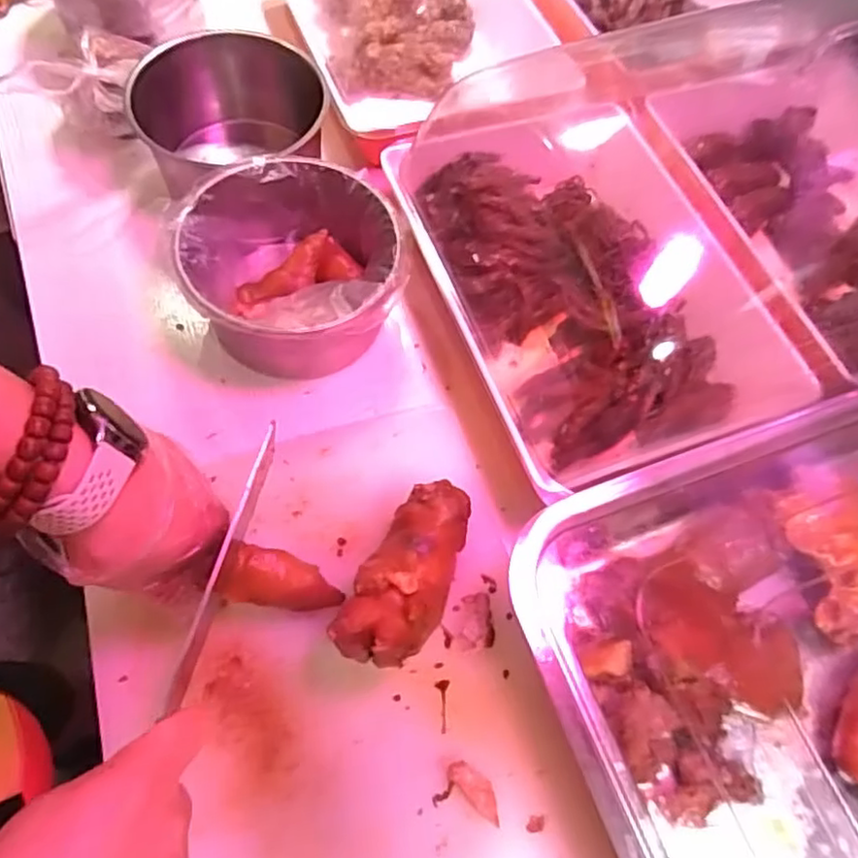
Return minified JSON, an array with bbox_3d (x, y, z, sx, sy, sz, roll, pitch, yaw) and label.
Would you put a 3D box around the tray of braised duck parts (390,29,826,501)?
[{"bbox_3d":[0.143,-0.161,0.576,0.278,0.075,0.389,-18,67,-12],"label":"tray of braised duck parts"}]

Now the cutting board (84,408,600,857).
[{"bbox_3d":[-0.059,0.186,0.435,0.290,0.026,0.402,-15,66,-11],"label":"cutting board"}]

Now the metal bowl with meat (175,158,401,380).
[{"bbox_3d":[-0.112,-0.132,0.543,0.163,0.089,0.166,1,64,-3],"label":"metal bowl with meat"}]

